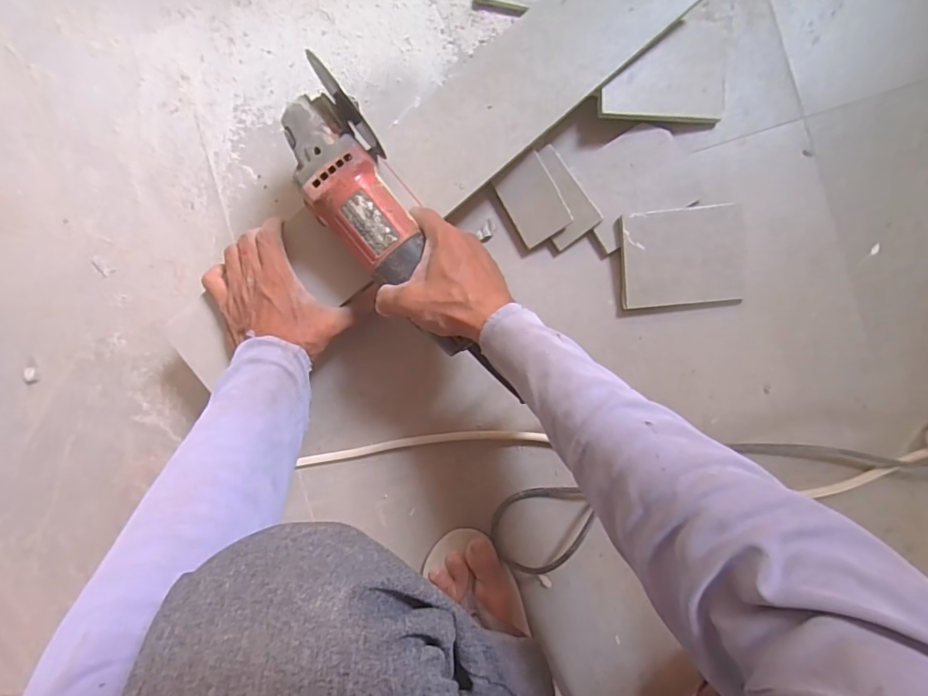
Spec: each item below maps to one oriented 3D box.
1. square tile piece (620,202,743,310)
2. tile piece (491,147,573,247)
[{"bbox_3d":[0.214,-0.088,0.479,0.114,0.013,0.094,-5,90,5],"label":"square tile piece"},{"bbox_3d":[0.068,-0.148,0.490,0.052,0.005,0.079,-28,91,21],"label":"tile piece"}]

